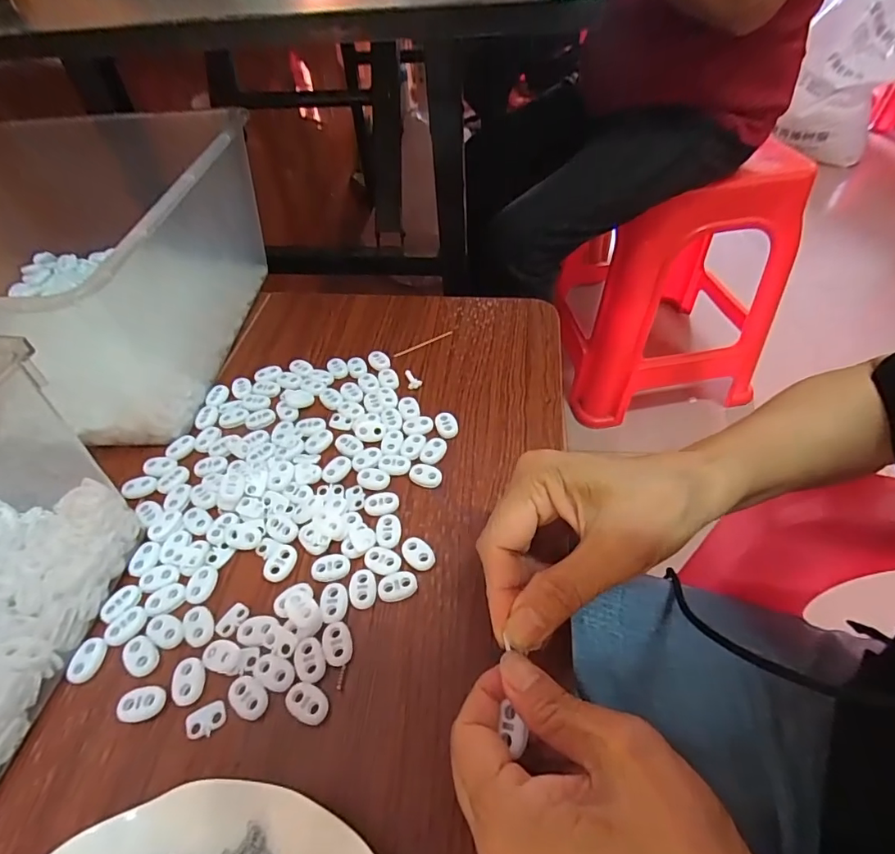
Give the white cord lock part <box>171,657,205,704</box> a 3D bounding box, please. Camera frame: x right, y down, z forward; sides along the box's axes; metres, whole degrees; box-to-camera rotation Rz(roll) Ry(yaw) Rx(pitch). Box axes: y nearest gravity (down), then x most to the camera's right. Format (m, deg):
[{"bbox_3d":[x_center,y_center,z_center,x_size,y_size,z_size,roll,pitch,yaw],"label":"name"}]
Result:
[{"bbox_3d":[-0.136,0.133,0.253,0.017,0.004,0.023,-15,50,-10],"label":"white cord lock part"}]

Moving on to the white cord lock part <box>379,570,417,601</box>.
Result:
[{"bbox_3d":[-0.029,0.092,0.281,0.023,0.005,0.015,-20,51,-13],"label":"white cord lock part"}]

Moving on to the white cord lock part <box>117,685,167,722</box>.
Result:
[{"bbox_3d":[-0.156,0.141,0.247,0.022,0.004,0.015,-10,50,-6],"label":"white cord lock part"}]

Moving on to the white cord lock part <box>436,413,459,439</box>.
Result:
[{"bbox_3d":[-0.001,-0.001,0.357,0.014,0.006,0.020,-19,51,-13],"label":"white cord lock part"}]

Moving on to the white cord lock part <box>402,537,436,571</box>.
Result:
[{"bbox_3d":[-0.018,0.077,0.293,0.014,0.004,0.022,-34,56,-24],"label":"white cord lock part"}]

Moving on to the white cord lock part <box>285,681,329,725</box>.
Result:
[{"bbox_3d":[-0.071,0.139,0.244,0.023,0.004,0.015,20,53,19],"label":"white cord lock part"}]

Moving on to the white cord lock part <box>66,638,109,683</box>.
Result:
[{"bbox_3d":[-0.196,0.127,0.264,0.014,0.005,0.022,9,50,10],"label":"white cord lock part"}]

